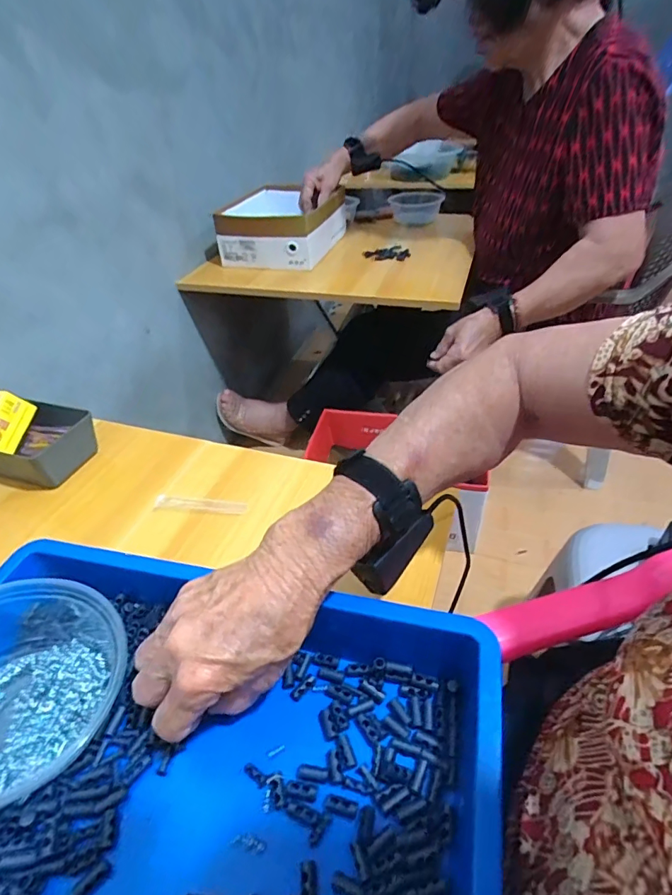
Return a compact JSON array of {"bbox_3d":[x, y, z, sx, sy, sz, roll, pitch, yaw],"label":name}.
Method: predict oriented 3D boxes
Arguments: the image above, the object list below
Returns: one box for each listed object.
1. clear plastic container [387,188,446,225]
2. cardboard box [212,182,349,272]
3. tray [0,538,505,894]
[{"bbox_3d":[0.217,-0.663,1.285,0.131,0.078,0.157,-4,40,-1],"label":"clear plastic container"},{"bbox_3d":[-0.127,-0.545,1.142,0.257,0.107,0.335,9,42,14],"label":"cardboard box"},{"bbox_3d":[-0.097,0.192,0.269,0.349,0.061,0.242,7,41,13],"label":"tray"}]

